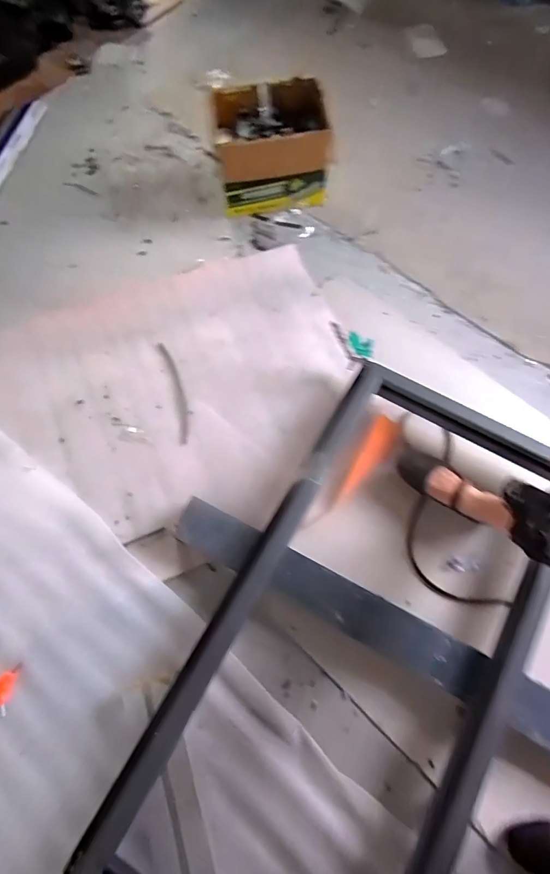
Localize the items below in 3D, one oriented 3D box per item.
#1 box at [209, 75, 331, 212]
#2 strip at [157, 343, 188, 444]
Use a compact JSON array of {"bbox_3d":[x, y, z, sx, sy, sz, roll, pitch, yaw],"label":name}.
[{"bbox_3d":[-0.007,-0.874,1.315,0.338,0.255,0.230,-4,70,-1],"label":"box"},{"bbox_3d":[-0.267,-0.126,1.143,0.035,0.007,0.308,-16,70,-5],"label":"strip"}]

